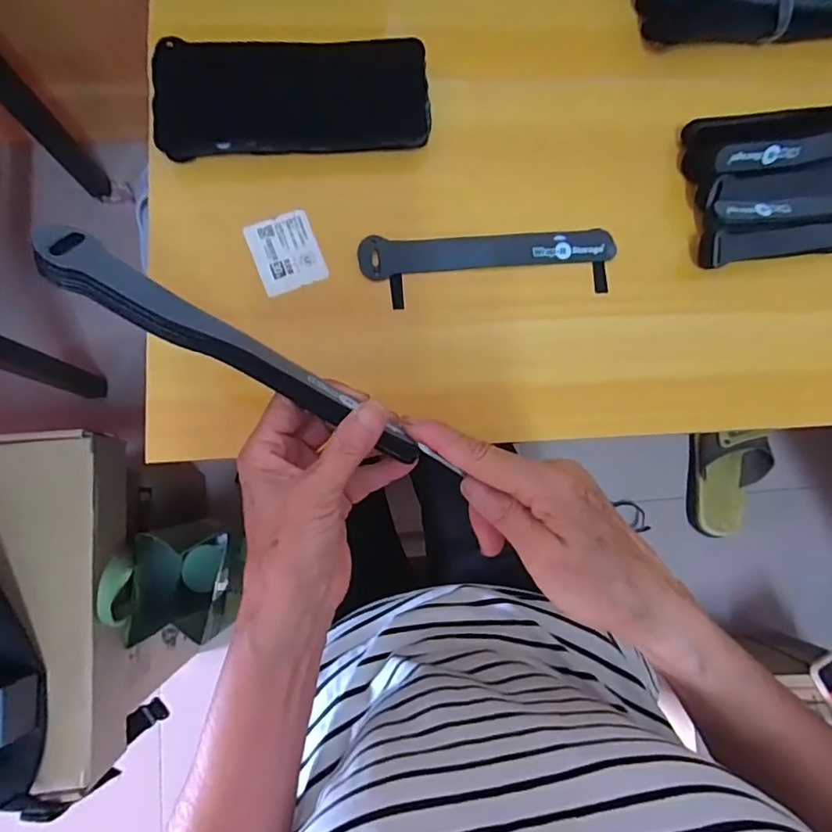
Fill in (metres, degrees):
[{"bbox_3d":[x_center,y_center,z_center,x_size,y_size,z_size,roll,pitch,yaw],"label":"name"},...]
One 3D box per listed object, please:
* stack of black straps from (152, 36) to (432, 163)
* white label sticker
[{"bbox_3d":[-0.091,-0.242,0.409,0.205,0.029,0.090,-2,83,-4],"label":"stack of black straps"},{"bbox_3d":[-0.098,-0.124,0.401,0.049,0.006,0.060,-22,85,-6],"label":"white label sticker"}]

